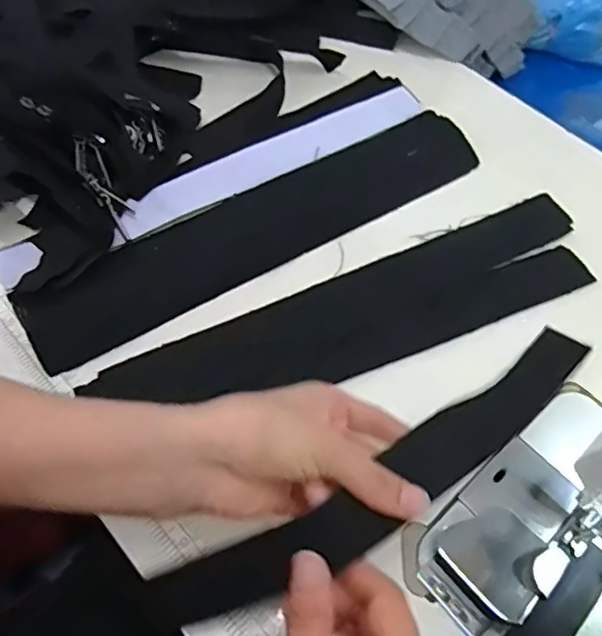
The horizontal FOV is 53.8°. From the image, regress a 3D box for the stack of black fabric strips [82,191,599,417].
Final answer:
[{"bbox_3d":[0.053,0.000,0.448,0.390,0.009,0.089,-23,62,-17],"label":"stack of black fabric strips"}]

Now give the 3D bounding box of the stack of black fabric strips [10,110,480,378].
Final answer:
[{"bbox_3d":[-0.024,-0.080,0.482,0.400,0.014,0.079,-29,64,-20],"label":"stack of black fabric strips"}]

